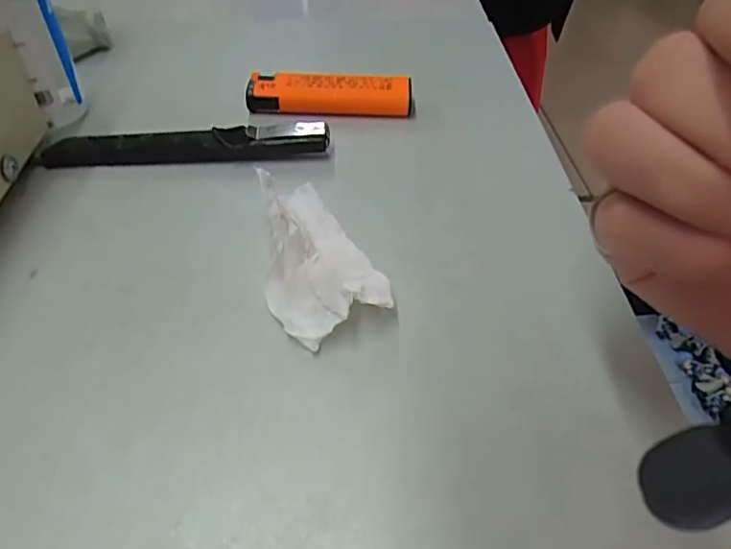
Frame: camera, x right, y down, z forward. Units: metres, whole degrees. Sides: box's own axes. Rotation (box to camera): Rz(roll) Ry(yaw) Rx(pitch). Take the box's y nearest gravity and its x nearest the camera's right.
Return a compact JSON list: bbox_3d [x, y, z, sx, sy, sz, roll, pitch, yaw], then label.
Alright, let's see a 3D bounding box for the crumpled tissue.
[{"bbox_3d":[-0.020,-0.011,0.198,0.035,0.027,0.070,-15,48,-17],"label":"crumpled tissue"}]

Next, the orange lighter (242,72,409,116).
[{"bbox_3d":[-0.018,-0.088,0.279,0.078,0.016,0.016,4,45,0],"label":"orange lighter"}]

